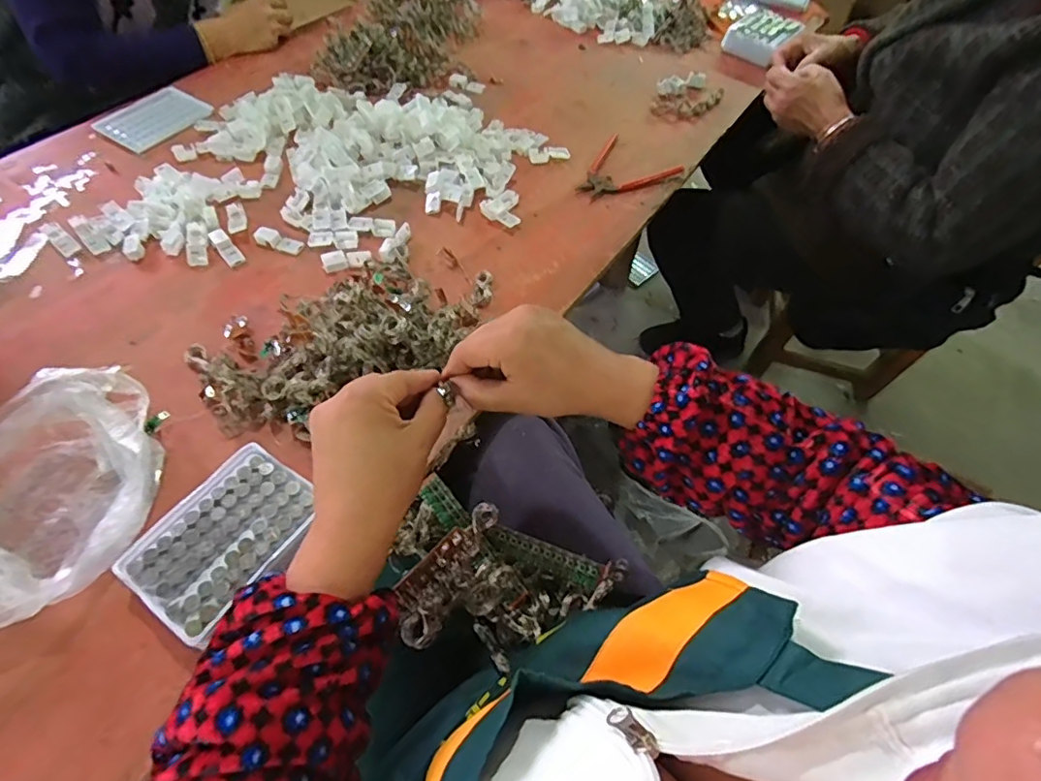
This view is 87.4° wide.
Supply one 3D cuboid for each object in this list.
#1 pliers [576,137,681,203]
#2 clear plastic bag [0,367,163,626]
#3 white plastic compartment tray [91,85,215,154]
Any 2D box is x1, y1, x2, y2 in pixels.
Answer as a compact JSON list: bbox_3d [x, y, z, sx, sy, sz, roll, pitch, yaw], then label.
[{"bbox_3d":[0.144,-0.291,0.731,0.109,0.011,0.142,28,60,15],"label":"pliers"},{"bbox_3d":[-0.384,0.080,0.430,0.152,0.061,0.206,4,57,0],"label":"clear plastic bag"},{"bbox_3d":[-0.507,-0.380,0.759,0.117,0.006,0.128,31,61,16],"label":"white plastic compartment tray"}]

